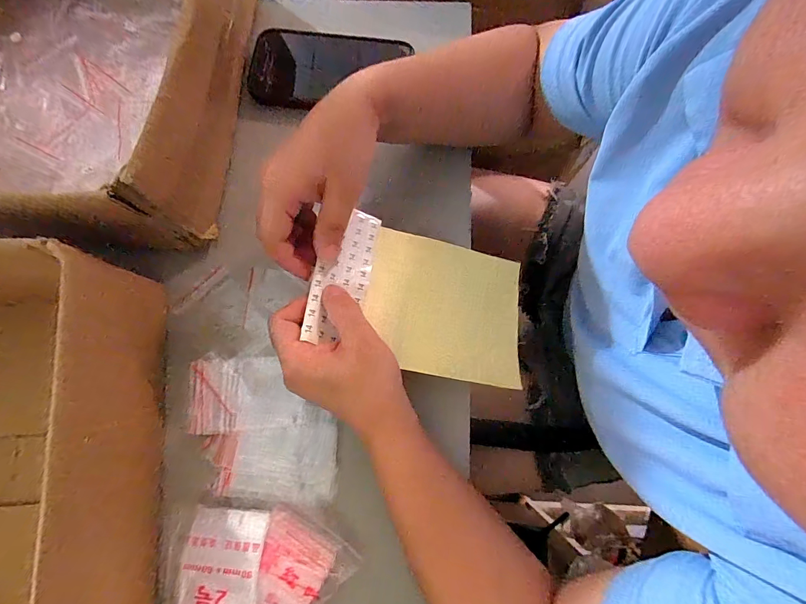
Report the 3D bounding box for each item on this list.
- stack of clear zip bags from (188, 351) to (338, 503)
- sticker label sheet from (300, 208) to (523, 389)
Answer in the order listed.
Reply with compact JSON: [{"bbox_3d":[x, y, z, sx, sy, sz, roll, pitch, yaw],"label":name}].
[{"bbox_3d":[-0.120,0.105,0.334,0.128,0.009,0.115,2,77,0],"label":"stack of clear zip bags"},{"bbox_3d":[0.020,-0.003,0.331,0.189,0.019,0.121,17,66,-21],"label":"sticker label sheet"}]

